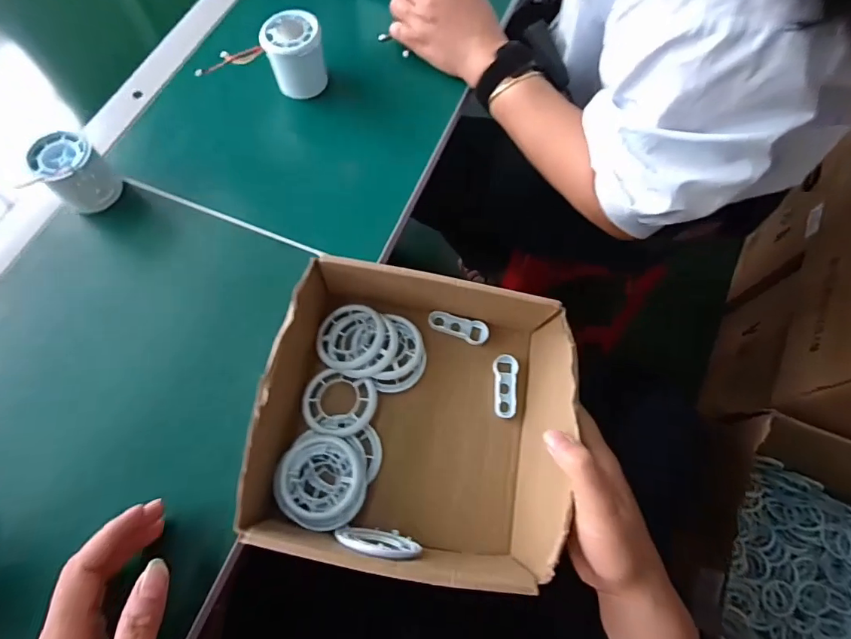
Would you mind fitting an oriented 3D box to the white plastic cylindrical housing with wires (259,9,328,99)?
[{"bbox_3d":[-0.131,-0.266,0.472,0.055,0.064,0.050,-9,68,-4],"label":"white plastic cylindrical housing with wires"}]

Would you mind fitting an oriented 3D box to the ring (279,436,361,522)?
[{"bbox_3d":[-0.075,0.112,0.327,0.056,0.007,0.056,0,65,0],"label":"ring"}]

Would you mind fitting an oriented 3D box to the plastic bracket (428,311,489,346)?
[{"bbox_3d":[0.028,0.007,0.391,0.051,0.009,0.021,12,68,4],"label":"plastic bracket"}]

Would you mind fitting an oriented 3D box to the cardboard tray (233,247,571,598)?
[{"bbox_3d":[-0.003,0.067,0.340,0.201,0.081,0.201,9,68,3],"label":"cardboard tray"}]

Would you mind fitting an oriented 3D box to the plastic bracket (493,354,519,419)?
[{"bbox_3d":[0.066,0.054,0.379,0.020,0.006,0.051,4,68,1],"label":"plastic bracket"}]

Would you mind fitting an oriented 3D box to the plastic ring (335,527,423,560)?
[{"bbox_3d":[-0.031,0.152,0.315,0.056,0.056,0.014,6,68,2],"label":"plastic ring"}]

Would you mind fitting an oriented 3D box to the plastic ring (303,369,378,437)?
[{"bbox_3d":[-0.067,0.066,0.356,0.056,0.011,0.049,13,68,5],"label":"plastic ring"}]

